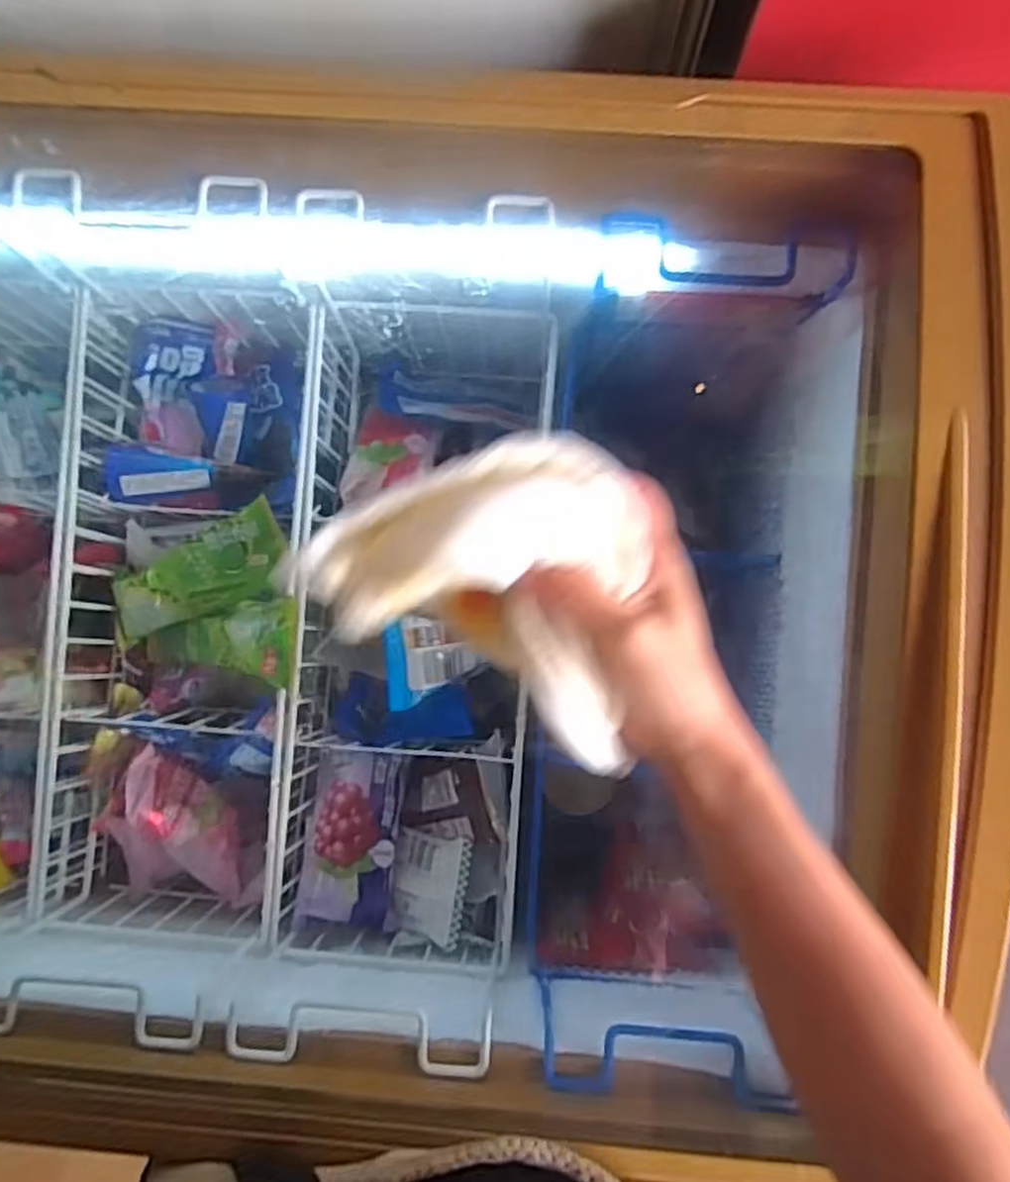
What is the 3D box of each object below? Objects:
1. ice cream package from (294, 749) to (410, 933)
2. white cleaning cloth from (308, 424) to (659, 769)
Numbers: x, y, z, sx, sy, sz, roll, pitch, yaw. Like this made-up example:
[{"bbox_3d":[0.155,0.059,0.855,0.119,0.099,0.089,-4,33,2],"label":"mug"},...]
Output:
[{"bbox_3d":[-0.132,0.213,0.659,0.079,0.044,0.143,4,82,2],"label":"ice cream package"},{"bbox_3d":[0.006,-0.010,0.331,0.148,0.069,0.117,28,84,5],"label":"white cleaning cloth"}]

